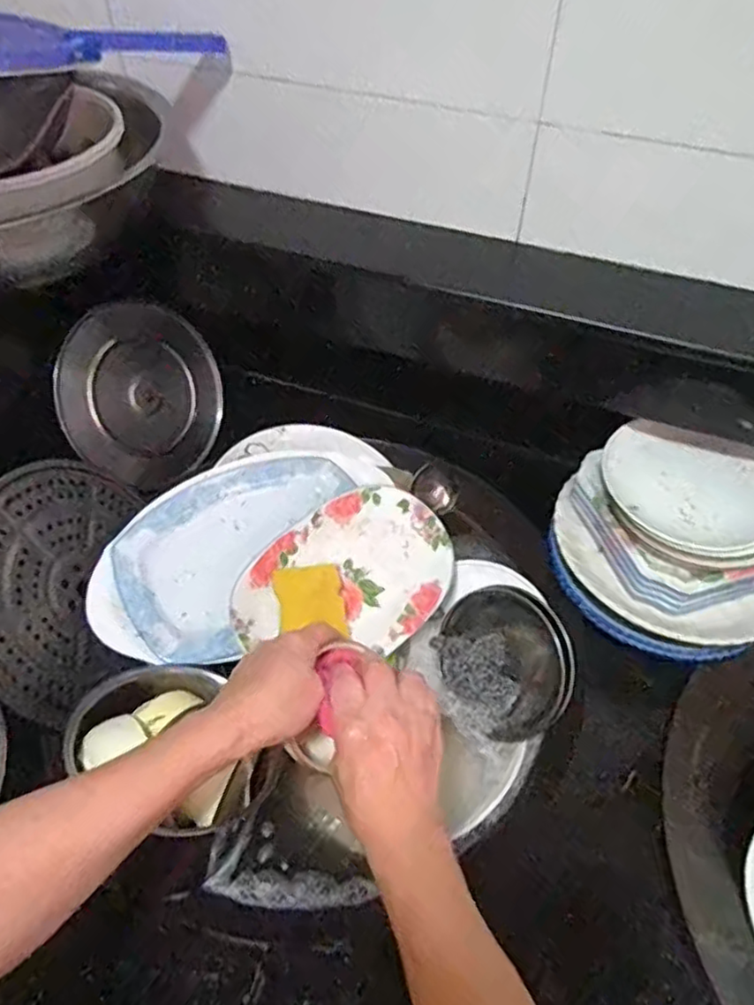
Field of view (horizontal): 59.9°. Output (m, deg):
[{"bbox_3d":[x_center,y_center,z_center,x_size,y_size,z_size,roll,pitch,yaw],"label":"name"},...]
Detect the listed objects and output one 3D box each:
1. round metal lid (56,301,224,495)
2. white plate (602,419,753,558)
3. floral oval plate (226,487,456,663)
[{"bbox_3d":[-0.277,-0.124,0.779,0.013,0.210,0.193,28,80,41],"label":"round metal lid"},{"bbox_3d":[0.319,-0.017,0.662,0.174,0.024,0.146,25,55,19],"label":"white plate"},{"bbox_3d":[-0.027,0.082,0.682,0.236,0.023,0.160,-39,86,-24],"label":"floral oval plate"}]

